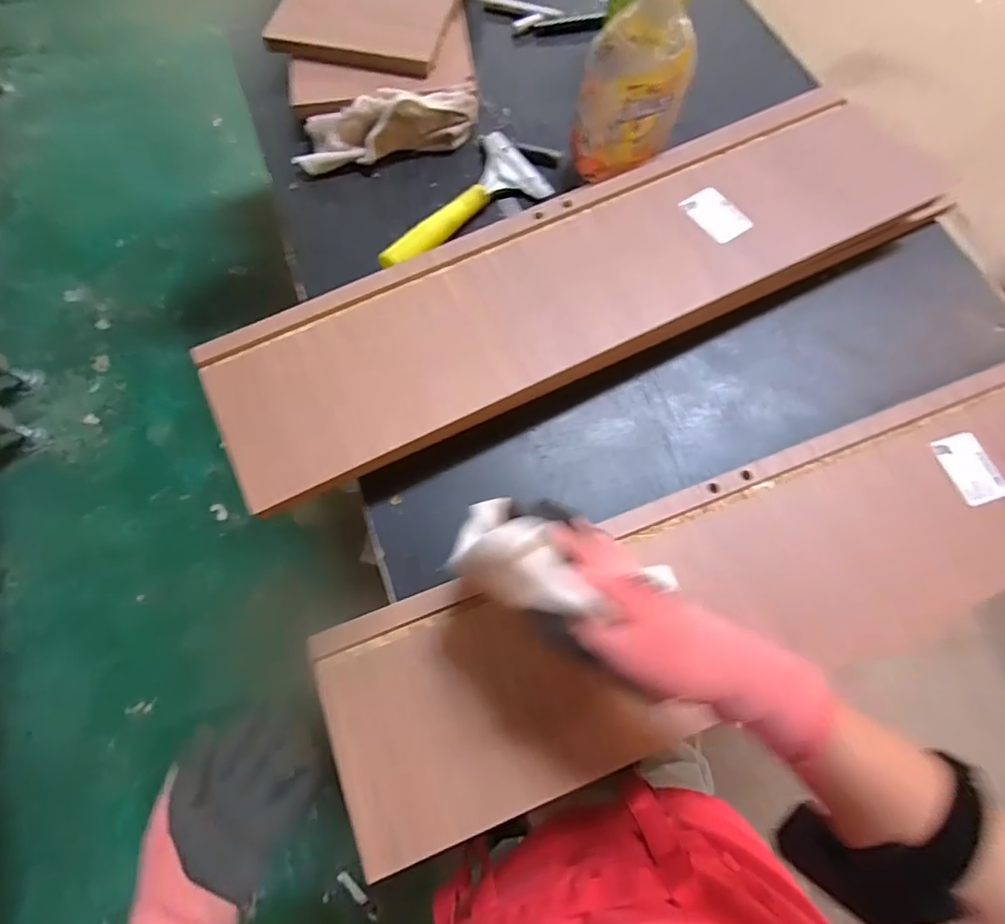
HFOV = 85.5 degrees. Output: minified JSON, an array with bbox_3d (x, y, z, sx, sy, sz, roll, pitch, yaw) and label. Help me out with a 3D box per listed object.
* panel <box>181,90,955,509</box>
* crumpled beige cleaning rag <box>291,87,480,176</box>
[{"bbox_3d":[0.087,-0.181,0.507,0.703,0.017,0.190,-25,71,-10],"label":"panel"},{"bbox_3d":[-0.130,-0.381,0.612,0.211,0.046,0.060,-13,70,-5],"label":"crumpled beige cleaning rag"}]

